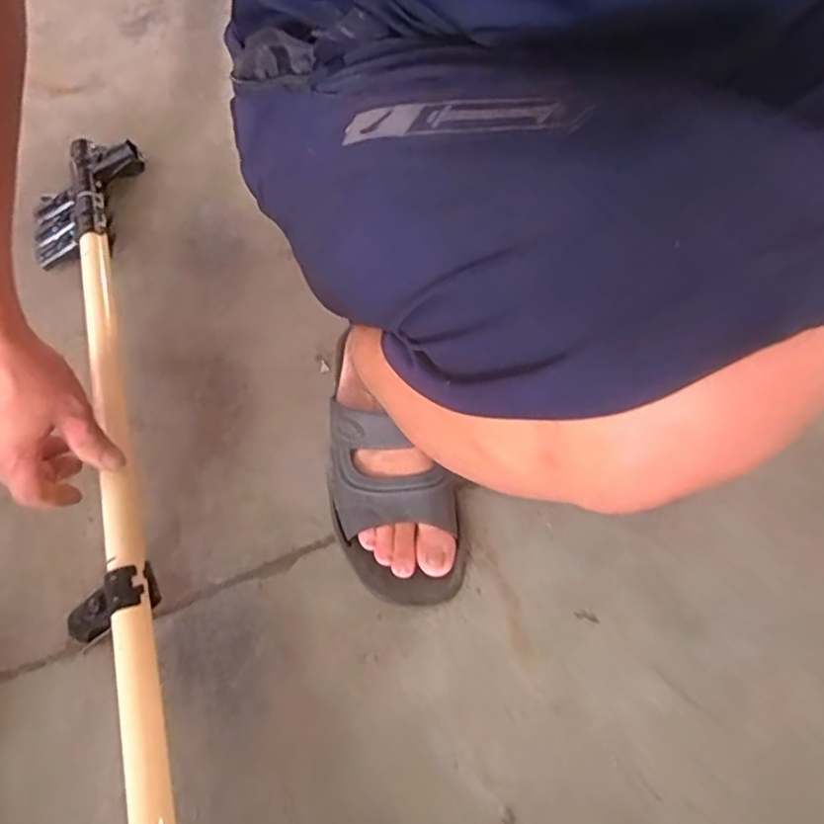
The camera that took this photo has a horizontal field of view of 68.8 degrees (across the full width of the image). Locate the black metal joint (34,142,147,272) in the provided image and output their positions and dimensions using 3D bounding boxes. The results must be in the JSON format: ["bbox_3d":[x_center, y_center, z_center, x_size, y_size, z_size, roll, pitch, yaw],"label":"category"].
[{"bbox_3d":[-0.369,-0.234,0.681,0.084,0.041,0.163,7,64,4],"label":"black metal joint"}]

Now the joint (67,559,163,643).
[{"bbox_3d":[-0.239,0.153,0.471,0.089,0.031,0.032,-37,65,17],"label":"joint"}]

